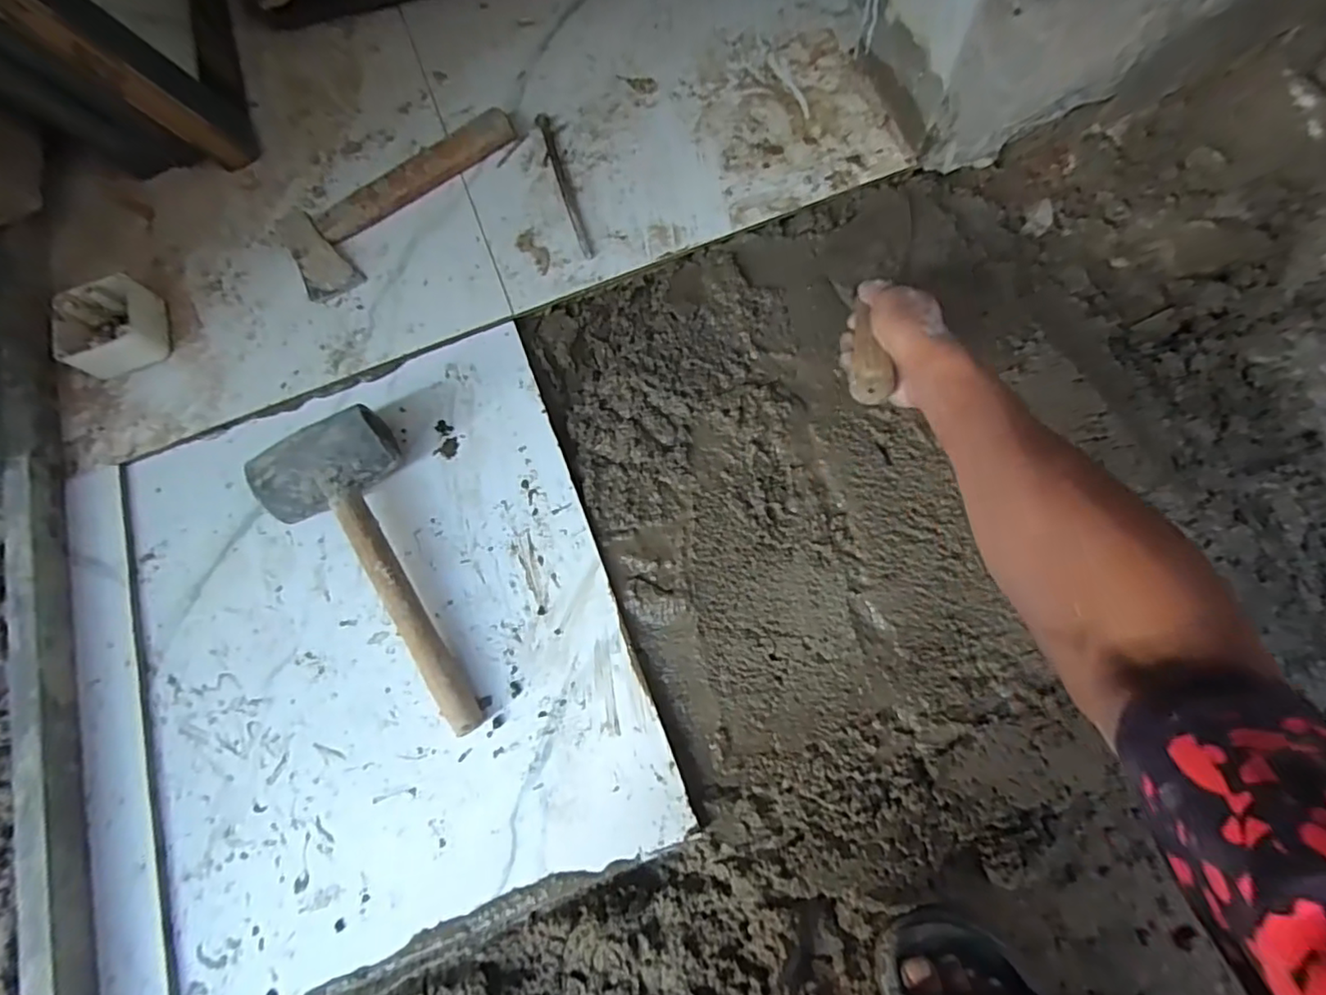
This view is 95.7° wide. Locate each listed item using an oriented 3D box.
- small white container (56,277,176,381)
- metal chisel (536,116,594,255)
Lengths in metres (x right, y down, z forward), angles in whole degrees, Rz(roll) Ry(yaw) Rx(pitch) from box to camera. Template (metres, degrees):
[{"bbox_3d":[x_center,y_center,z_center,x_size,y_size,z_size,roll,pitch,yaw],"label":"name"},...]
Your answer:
[{"bbox_3d":[-0.556,-0.170,0.604,0.091,0.041,0.092,-18,73,-4],"label":"small white container"},{"bbox_3d":[-0.106,-0.337,0.642,0.015,0.008,0.195,-17,73,-3],"label":"metal chisel"}]

